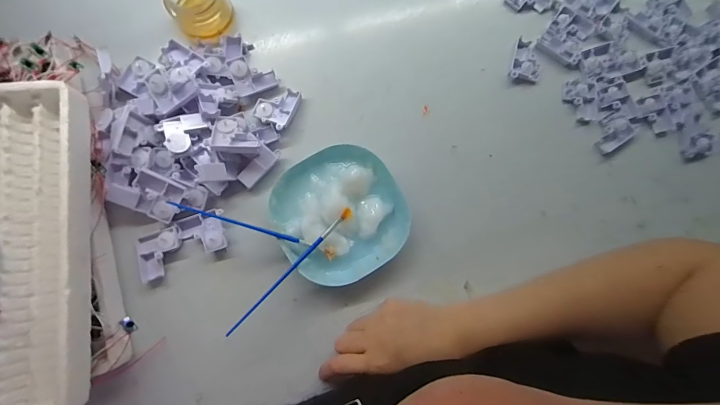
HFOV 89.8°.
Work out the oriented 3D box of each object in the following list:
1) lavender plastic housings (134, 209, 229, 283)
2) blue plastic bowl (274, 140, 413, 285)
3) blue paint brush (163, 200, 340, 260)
[{"bbox_3d":[-0.183,0.041,0.374,0.092,0.015,0.045,-24,83,-7],"label":"lavender plastic housings"},{"bbox_3d":[-0.020,0.013,0.382,0.127,0.029,0.132,1,81,-3],"label":"blue plastic bowl"},{"bbox_3d":[-0.100,0.028,0.354,0.163,0.006,0.011,20,79,-14],"label":"blue paint brush"}]

